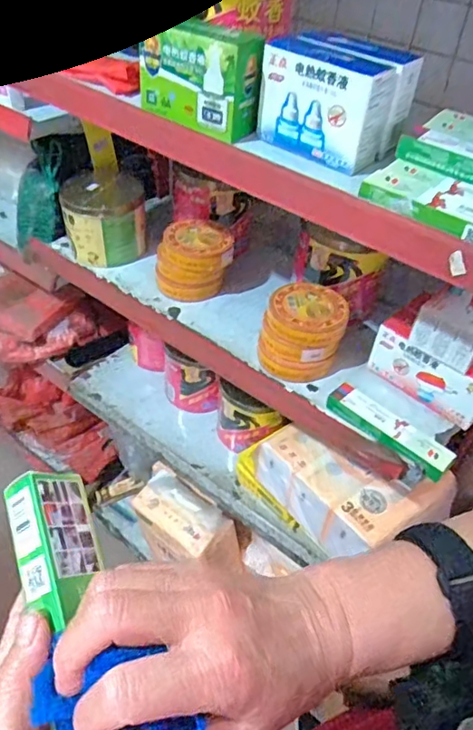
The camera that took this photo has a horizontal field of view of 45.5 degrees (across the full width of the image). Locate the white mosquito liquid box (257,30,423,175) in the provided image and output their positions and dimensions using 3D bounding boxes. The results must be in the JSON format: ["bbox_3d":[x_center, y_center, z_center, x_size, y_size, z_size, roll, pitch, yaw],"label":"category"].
[{"bbox_3d":[0.104,-0.296,0.624,0.148,0.095,0.100,32,51,25],"label":"white mosquito liquid box"}]

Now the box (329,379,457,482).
[{"bbox_3d":[0.193,0.083,0.721,0.166,0.028,0.047,36,53,27],"label":"box"}]

